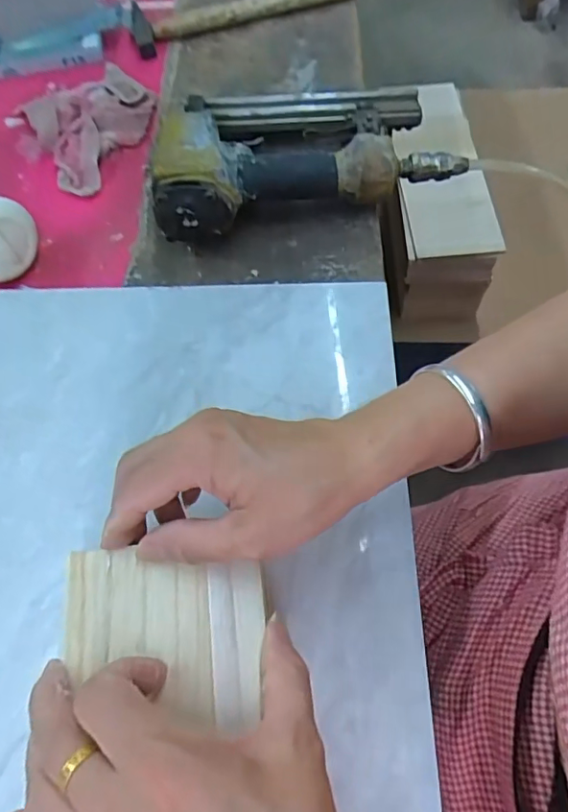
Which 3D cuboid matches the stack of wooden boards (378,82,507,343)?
[{"bbox_3d":[0.189,-0.250,0.705,0.124,0.174,0.271,-4,66,-1],"label":"stack of wooden boards"}]

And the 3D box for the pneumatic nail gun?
[{"bbox_3d":[0.016,-0.224,0.453,0.245,0.060,0.153,-6,66,-2],"label":"pneumatic nail gun"}]

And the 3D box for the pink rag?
[{"bbox_3d":[-0.181,-0.272,0.504,0.126,0.036,0.137,-30,69,-12],"label":"pink rag"}]

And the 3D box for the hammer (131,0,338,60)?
[{"bbox_3d":[-0.041,-0.432,0.579,0.247,0.029,0.047,-21,67,-8],"label":"hammer"}]

